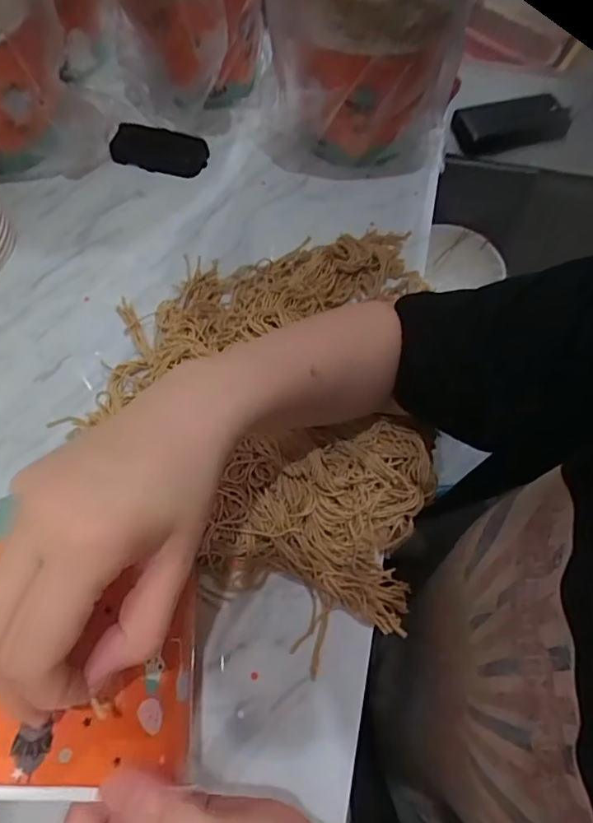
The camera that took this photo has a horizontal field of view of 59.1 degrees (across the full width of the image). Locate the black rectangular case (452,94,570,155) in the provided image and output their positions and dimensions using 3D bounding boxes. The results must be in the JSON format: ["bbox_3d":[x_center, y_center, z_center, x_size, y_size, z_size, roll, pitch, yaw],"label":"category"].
[{"bbox_3d":[0.296,-0.397,0.720,0.164,0.050,0.036,-11,64,-7],"label":"black rectangular case"}]

